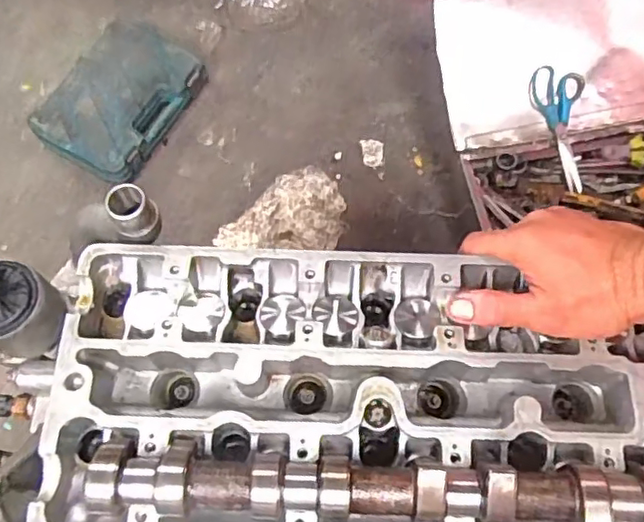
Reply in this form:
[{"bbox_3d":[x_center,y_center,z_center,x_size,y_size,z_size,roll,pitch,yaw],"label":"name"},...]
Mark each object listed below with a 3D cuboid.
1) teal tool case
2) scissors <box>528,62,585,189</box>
[{"bbox_3d":[-0.352,-0.283,1.067,0.197,0.071,0.282,32,73,9],"label":"teal tool case"},{"bbox_3d":[0.383,-0.209,0.968,0.093,0.017,0.197,-7,86,-4],"label":"scissors"}]

